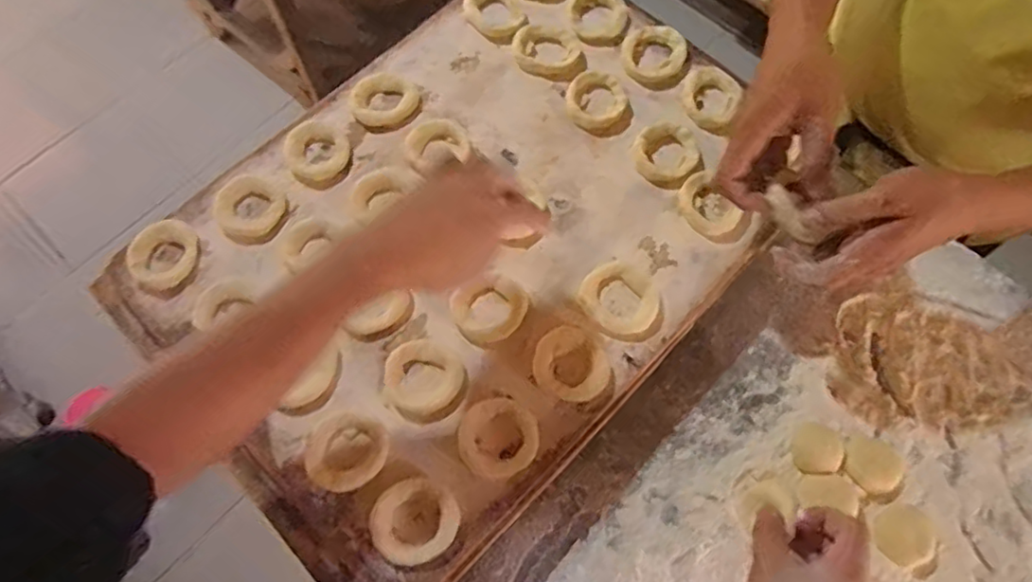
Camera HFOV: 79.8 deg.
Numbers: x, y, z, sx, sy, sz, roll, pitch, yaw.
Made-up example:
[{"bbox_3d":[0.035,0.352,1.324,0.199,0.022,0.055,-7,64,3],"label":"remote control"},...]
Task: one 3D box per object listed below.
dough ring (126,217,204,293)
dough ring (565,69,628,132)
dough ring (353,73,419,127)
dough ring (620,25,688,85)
[{"bbox_3d":[-0.319,-0.034,0.562,0.058,0.017,0.063,-1,67,2],"label":"dough ring"},{"bbox_3d":[0.080,-0.190,0.614,0.061,0.012,0.060,-1,67,2],"label":"dough ring"},{"bbox_3d":[-0.133,-0.192,0.621,0.058,0.012,0.063,-1,67,2],"label":"dough ring"},{"bbox_3d":[0.140,-0.243,0.632,0.065,0.010,0.068,-1,67,2],"label":"dough ring"}]

